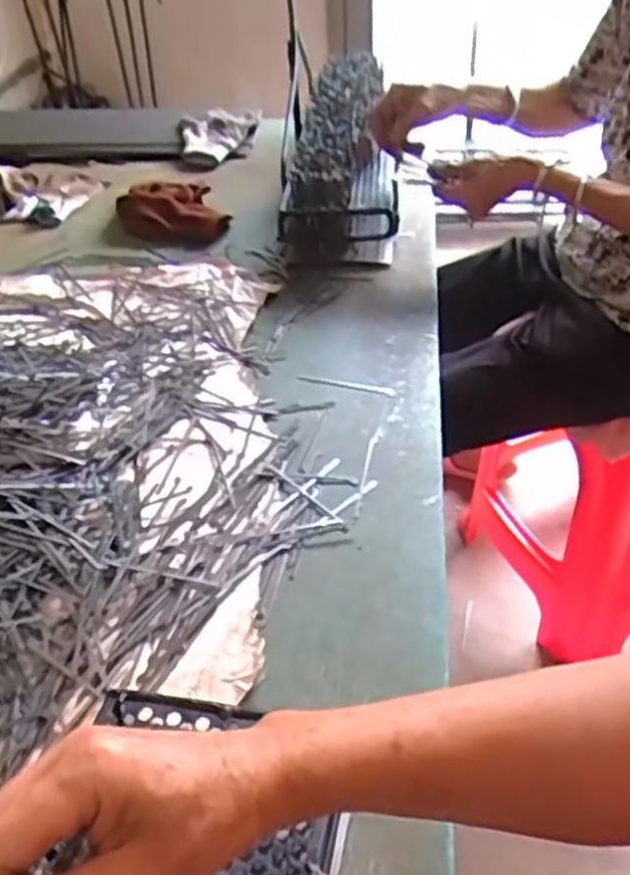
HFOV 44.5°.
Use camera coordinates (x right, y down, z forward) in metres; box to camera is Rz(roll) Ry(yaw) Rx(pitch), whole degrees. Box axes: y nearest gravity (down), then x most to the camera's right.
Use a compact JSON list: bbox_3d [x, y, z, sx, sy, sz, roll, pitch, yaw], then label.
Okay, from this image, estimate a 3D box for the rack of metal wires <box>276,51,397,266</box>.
[{"bbox_3d":[0.060,-0.441,1.184,0.145,0.125,0.526,2,39,8],"label":"rack of metal wires"}]

